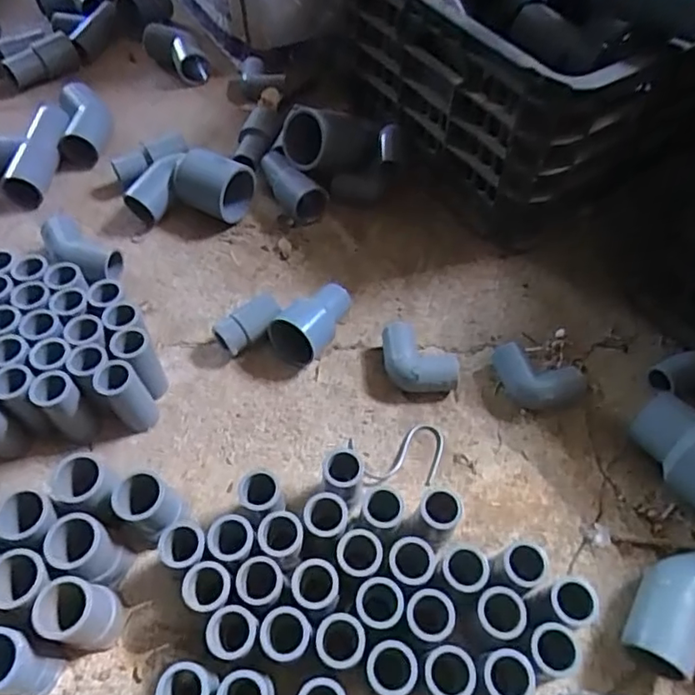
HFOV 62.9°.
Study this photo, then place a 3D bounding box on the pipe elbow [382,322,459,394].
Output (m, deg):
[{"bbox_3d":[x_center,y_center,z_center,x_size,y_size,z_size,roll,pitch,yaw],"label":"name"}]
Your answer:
[{"bbox_3d":[0.059,0.010,0.469,0.060,0.032,0.054,3,58,1],"label":"pipe elbow"}]

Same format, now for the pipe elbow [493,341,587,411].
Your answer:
[{"bbox_3d":[0.152,0.028,0.457,0.074,0.031,0.043,16,59,9],"label":"pipe elbow"}]

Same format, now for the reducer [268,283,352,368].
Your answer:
[{"bbox_3d":[-0.032,-0.025,0.483,0.041,0.046,0.075,24,60,14],"label":"reducer"}]

